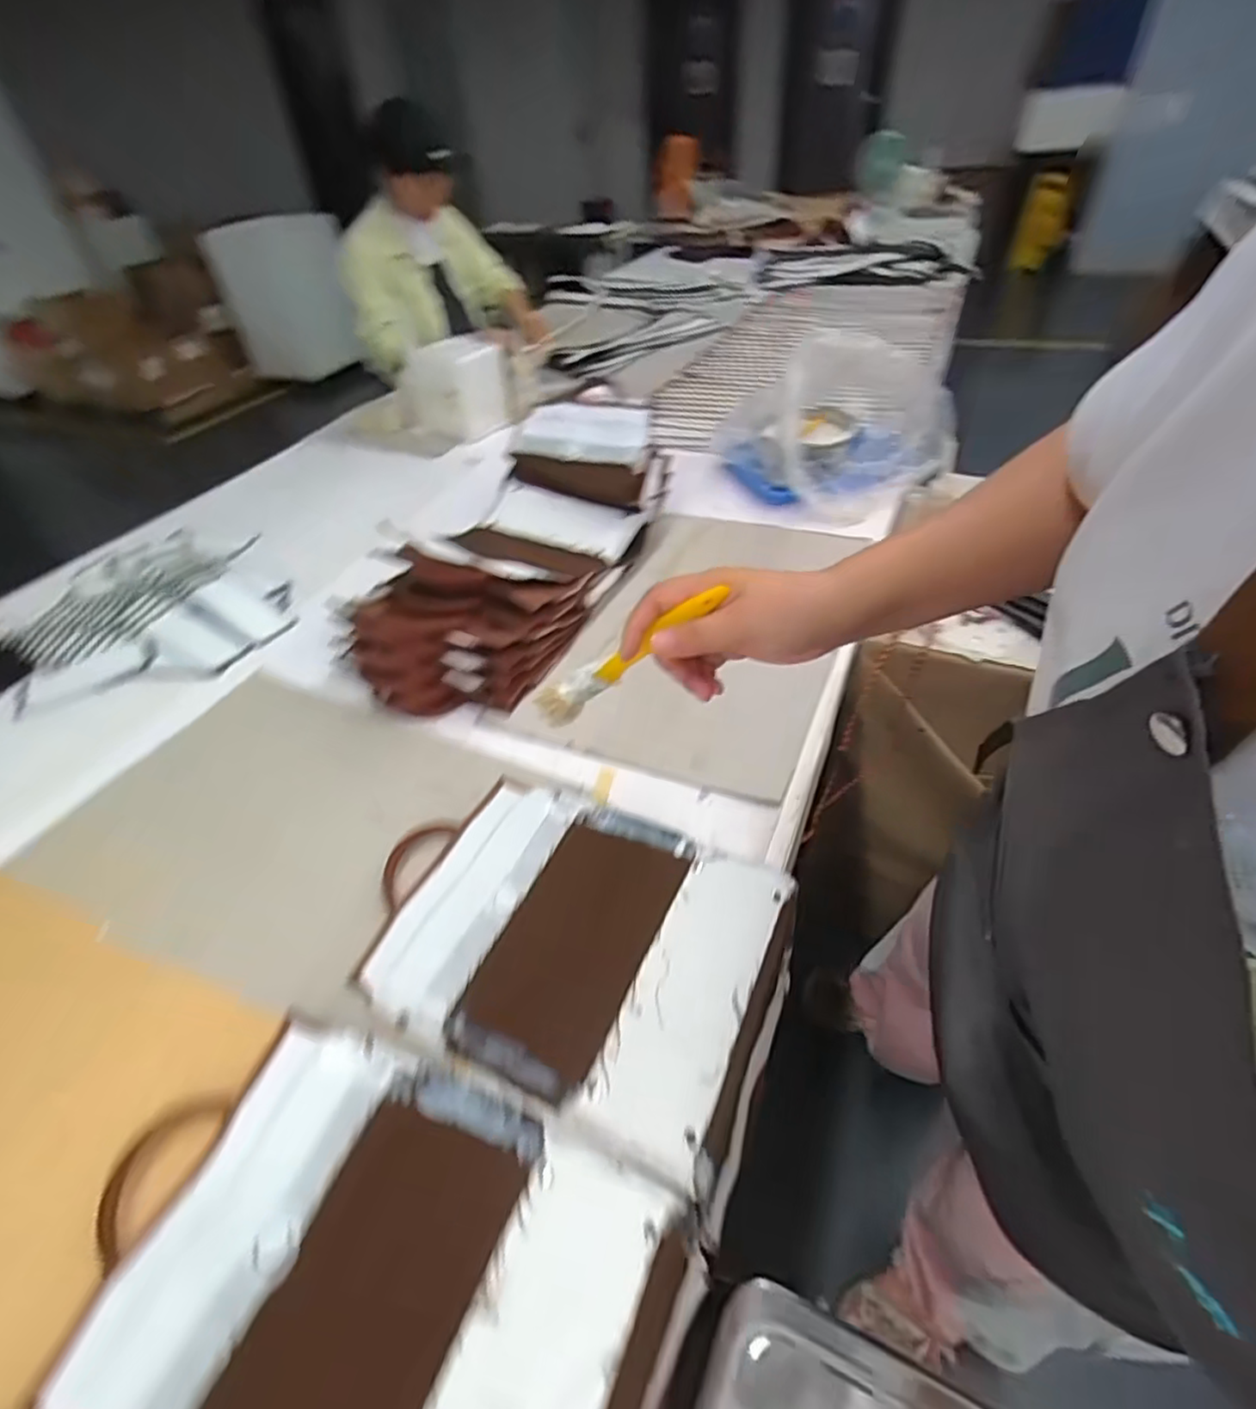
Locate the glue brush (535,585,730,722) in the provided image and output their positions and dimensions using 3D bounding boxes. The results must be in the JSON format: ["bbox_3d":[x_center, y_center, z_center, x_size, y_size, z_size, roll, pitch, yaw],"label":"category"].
[{"bbox_3d":[-0.002,-0.029,0.427,0.151,0.029,0.016,-32,29,36],"label":"glue brush"}]

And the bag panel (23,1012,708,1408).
[{"bbox_3d":[-0.155,0.358,0.392,0.345,0.008,0.246,15,47,19],"label":"bag panel"}]

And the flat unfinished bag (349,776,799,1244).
[{"bbox_3d":[-0.043,0.197,0.564,0.343,0.016,0.248,16,47,20],"label":"flat unfinished bag"}]

